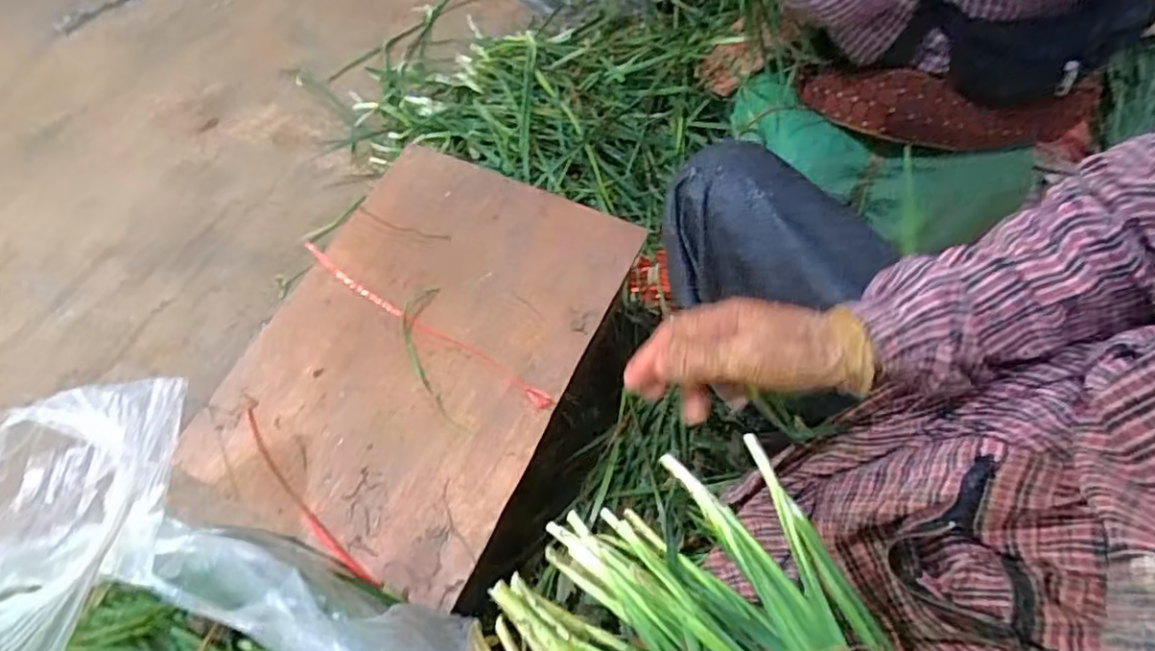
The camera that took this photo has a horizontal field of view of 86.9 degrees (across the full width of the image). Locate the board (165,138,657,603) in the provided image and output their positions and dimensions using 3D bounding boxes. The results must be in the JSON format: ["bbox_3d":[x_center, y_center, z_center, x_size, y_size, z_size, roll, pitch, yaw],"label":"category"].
[{"bbox_3d":[-0.167,0.016,0.644,0.313,0.027,0.451,23,64,11],"label":"board"}]

